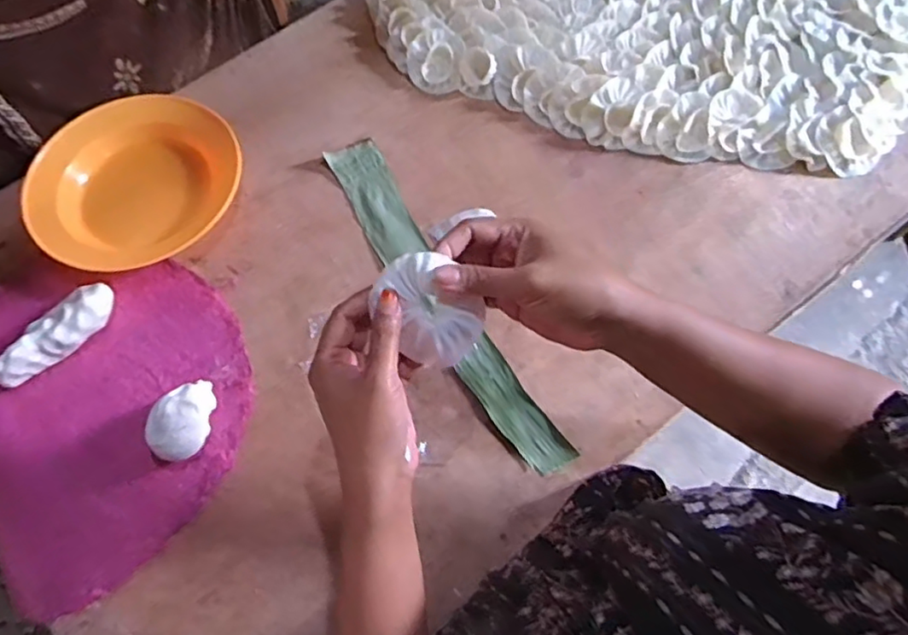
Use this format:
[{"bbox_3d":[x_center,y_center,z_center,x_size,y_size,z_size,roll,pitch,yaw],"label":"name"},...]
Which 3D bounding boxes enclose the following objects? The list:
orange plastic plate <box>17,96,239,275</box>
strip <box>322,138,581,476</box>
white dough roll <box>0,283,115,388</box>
[{"bbox_3d":[-0.340,-0.148,0.666,0.219,0.049,0.188,-29,70,-8],"label":"orange plastic plate"},{"bbox_3d":[-0.017,-0.025,0.629,0.059,0.004,0.413,-29,70,-8],"label":"strip"},{"bbox_3d":[-0.379,0.017,0.594,0.035,0.040,0.122,40,76,16],"label":"white dough roll"}]

